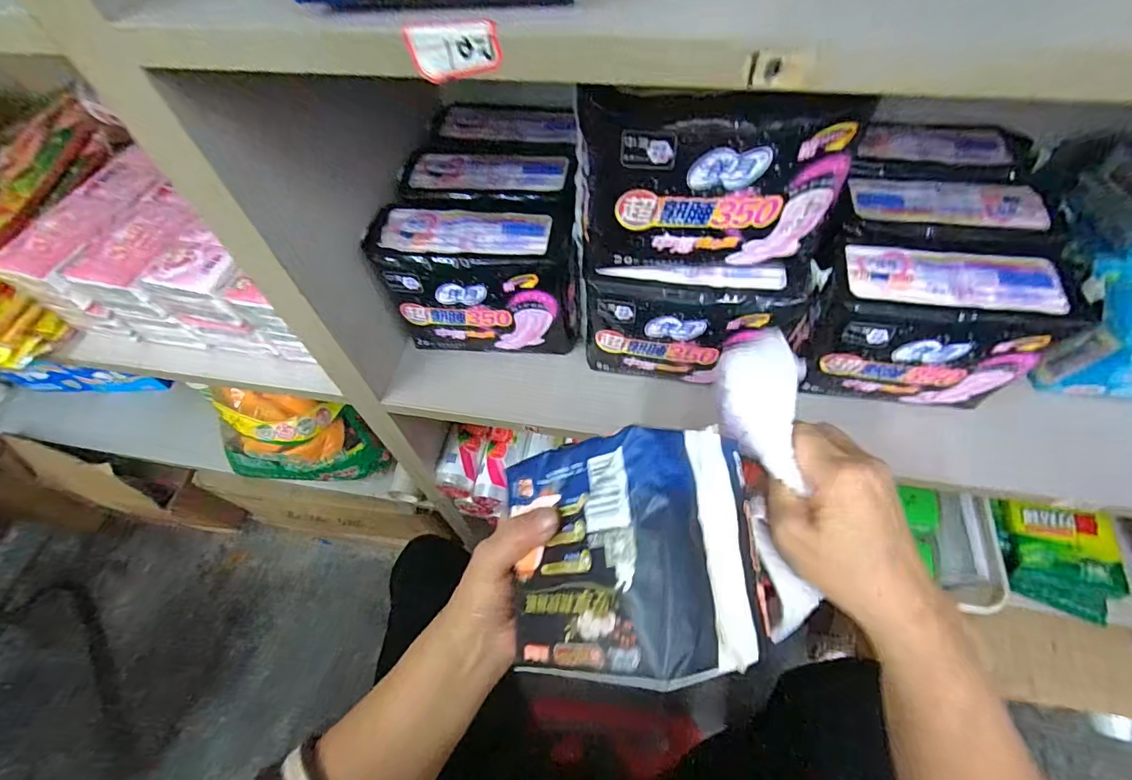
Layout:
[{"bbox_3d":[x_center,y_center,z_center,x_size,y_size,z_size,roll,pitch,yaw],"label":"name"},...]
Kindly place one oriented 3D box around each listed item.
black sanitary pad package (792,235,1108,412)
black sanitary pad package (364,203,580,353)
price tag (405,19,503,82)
[{"bbox_3d":[0.281,-0.049,0.402,0.169,0.123,0.077,7,58,9],"label":"black sanitary pad package"},{"bbox_3d":[-0.076,-0.096,0.453,0.172,0.121,0.066,0,57,4],"label":"black sanitary pad package"},{"bbox_3d":[-0.044,-0.133,0.196,0.036,0.019,0.004,2,52,10],"label":"price tag"}]

